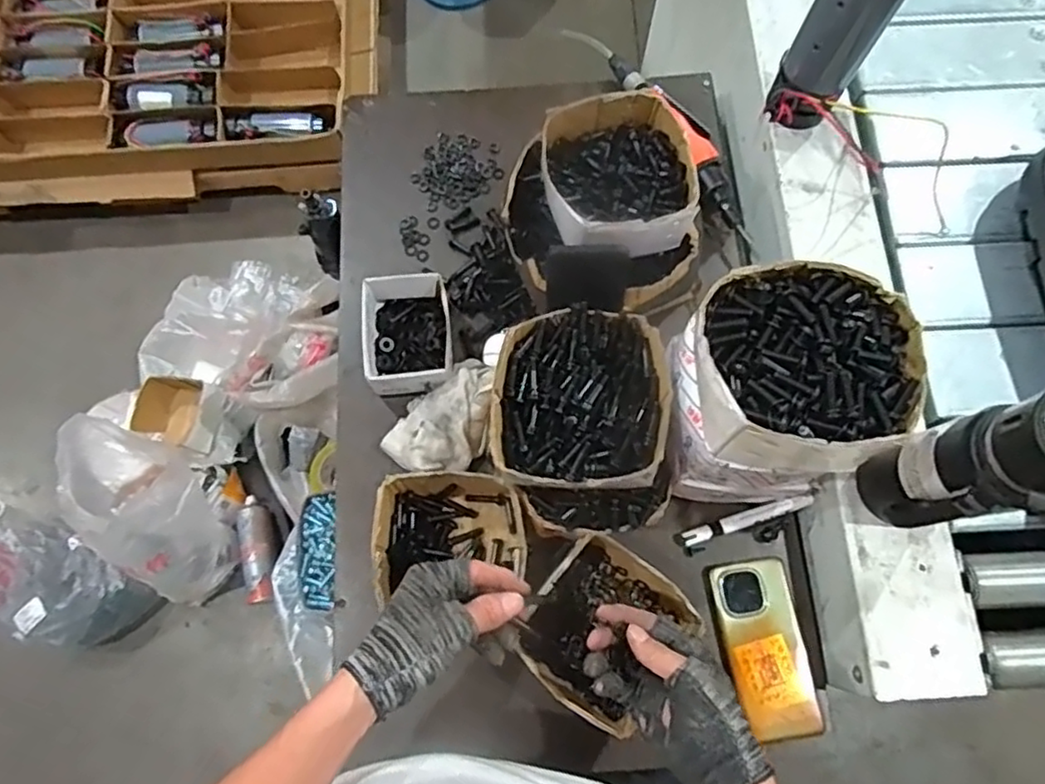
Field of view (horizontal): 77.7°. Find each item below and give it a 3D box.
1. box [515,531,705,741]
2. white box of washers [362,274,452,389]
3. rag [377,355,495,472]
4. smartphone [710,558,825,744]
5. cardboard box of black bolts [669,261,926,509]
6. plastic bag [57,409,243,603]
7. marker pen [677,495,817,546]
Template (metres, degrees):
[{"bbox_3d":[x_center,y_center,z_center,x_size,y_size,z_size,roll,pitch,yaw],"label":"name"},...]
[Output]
[{"bbox_3d":[0.073,0.224,0.619,0.126,0.070,0.143,34,77,10],"label":"box"},{"bbox_3d":[-0.125,-0.066,0.717,0.095,0.061,0.134,-6,73,-1],"label":"white box of washers"},{"bbox_3d":[-0.078,0.025,0.691,0.093,0.037,0.133,26,75,8],"label":"rag"},{"bbox_3d":[0.239,0.252,0.638,0.079,0.014,0.163,-9,73,-2],"label":"smartphone"},{"bbox_3d":[0.213,0.002,0.558,0.164,0.194,0.151,4,73,2],"label":"cardboard box of black bolts"},{"bbox_3d":[-0.690,0.215,1.163,0.287,0.280,0.254,21,75,7],"label":"plastic bag"},{"bbox_3d":[0.230,0.132,0.672,0.145,0.015,0.017,-18,74,-5],"label":"marker pen"}]

